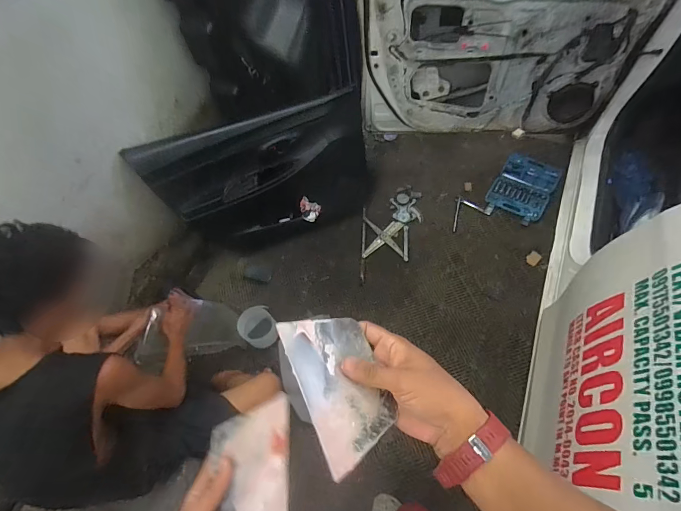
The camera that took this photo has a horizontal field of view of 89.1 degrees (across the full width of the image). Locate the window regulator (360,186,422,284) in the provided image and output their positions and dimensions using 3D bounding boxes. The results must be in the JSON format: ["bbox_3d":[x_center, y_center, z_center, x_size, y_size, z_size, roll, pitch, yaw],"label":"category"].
[{"bbox_3d":[0.264,-0.133,1.767,0.308,0.071,0.527,2,59,5],"label":"window regulator"}]

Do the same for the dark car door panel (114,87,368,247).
[{"bbox_3d":[-0.329,-0.326,1.607,0.943,0.601,0.119,-16,38,-3],"label":"dark car door panel"}]

